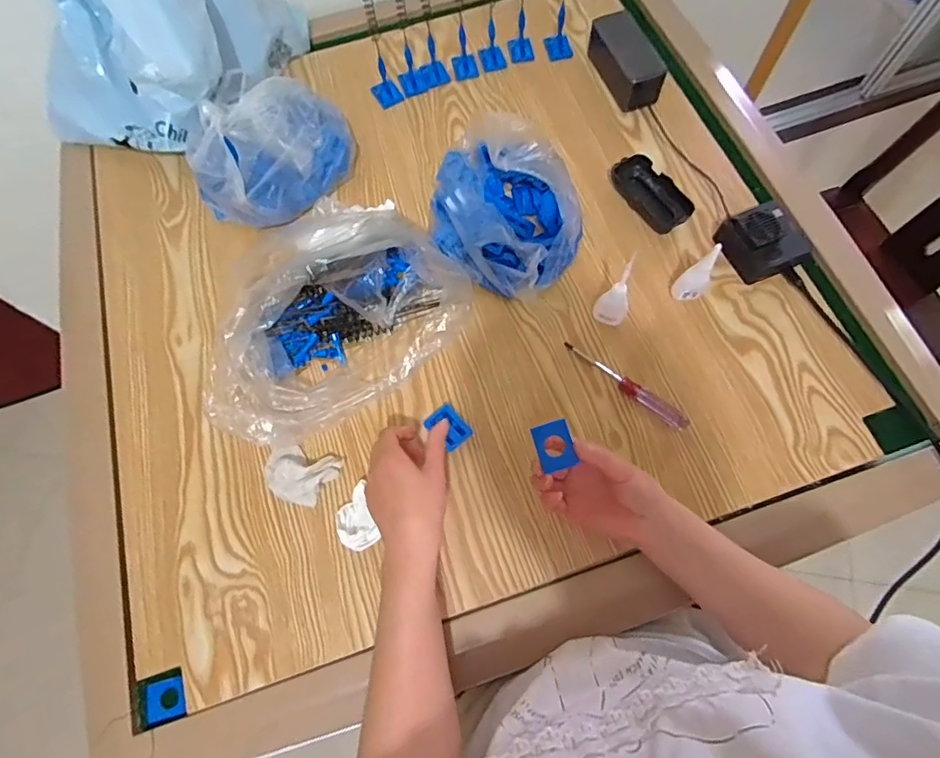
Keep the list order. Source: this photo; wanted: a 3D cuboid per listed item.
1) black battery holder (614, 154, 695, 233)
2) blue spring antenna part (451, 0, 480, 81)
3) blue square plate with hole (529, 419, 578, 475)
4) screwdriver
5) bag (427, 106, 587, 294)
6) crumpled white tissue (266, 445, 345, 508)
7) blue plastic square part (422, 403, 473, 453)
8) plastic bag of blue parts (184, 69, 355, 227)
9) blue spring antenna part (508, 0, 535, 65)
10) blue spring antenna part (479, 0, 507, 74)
[{"bbox_3d":[0.228,-0.233,0.622,0.058,0.018,0.111,-33,72,-10],"label":"black battery holder"},{"bbox_3d":[-0.010,-0.494,0.627,0.034,0.215,0.056,-3,69,1],"label":"blue spring antenna part"},{"bbox_3d":[0.072,0.057,0.427,0.031,0.004,0.038,-18,85,12],"label":"blue square plate with hole"},{"bbox_3d":[0.166,0.006,0.540,0.151,0.014,0.018,35,74,14],"label":"screwdriver"},{"bbox_3d":[0.035,-0.200,0.578,0.140,0.100,0.191,-39,73,-12],"label":"bag"},{"bbox_3d":[-0.171,0.097,0.510,0.071,0.022,0.055,12,70,7],"label":"crumpled white tissue"},{"bbox_3d":[-0.023,0.050,0.527,0.034,0.014,0.047,-41,73,-13],"label":"blue plastic square part"},{"bbox_3d":[-0.240,-0.281,0.610,0.157,0.093,0.192,17,71,8],"label":"plastic bag of blue parts"},{"bbox_3d":[0.069,-0.521,0.633,0.032,0.206,0.073,-3,69,1],"label":"blue spring antenna part"},{"bbox_3d":[0.028,-0.499,0.629,0.031,0.207,0.050,-8,69,-1],"label":"blue spring antenna part"}]

